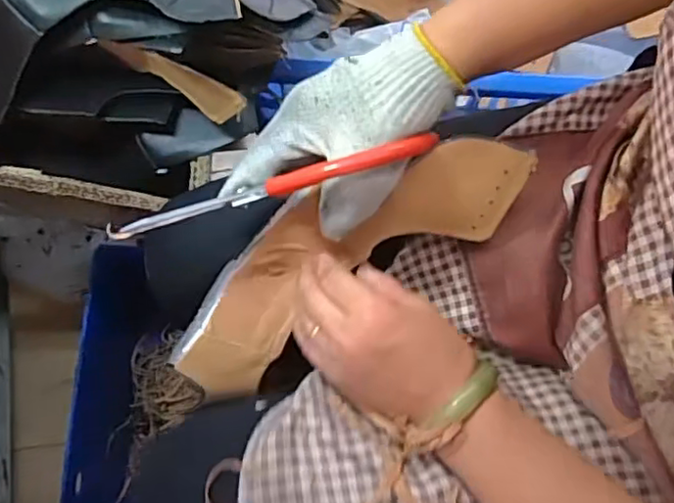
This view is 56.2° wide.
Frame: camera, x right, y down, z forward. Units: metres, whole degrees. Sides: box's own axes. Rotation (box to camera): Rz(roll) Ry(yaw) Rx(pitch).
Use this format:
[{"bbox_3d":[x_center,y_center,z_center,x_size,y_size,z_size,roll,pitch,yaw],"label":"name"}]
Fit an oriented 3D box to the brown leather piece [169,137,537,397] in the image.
[{"bbox_3d":[-0.001,0.004,0.404,0.258,0.049,0.081,-31,76,21],"label":"brown leather piece"}]

